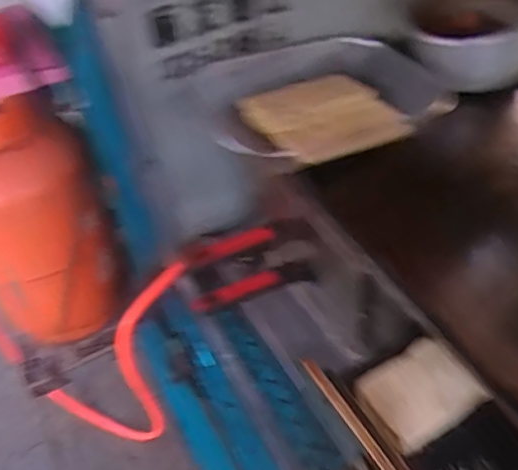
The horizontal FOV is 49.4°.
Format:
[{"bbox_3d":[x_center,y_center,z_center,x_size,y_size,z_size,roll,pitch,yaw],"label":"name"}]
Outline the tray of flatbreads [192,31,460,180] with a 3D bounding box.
[{"bbox_3d":[0.095,-0.207,0.893,0.353,0.074,0.290,-19,49,-11],"label":"tray of flatbreads"}]

